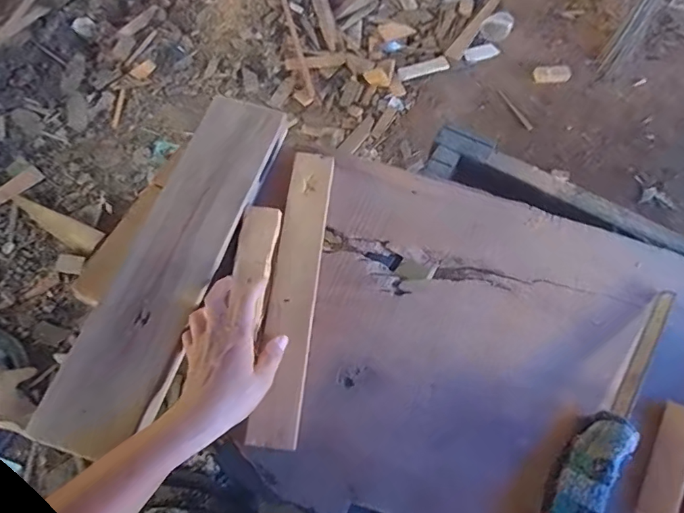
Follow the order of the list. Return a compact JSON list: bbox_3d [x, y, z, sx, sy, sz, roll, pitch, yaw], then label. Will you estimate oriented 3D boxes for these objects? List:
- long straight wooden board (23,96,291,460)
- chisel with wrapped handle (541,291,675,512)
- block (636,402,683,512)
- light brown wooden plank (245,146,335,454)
[{"bbox_3d":[-0.183,-0.007,0.539,0.102,0.028,0.427,15,65,8],"label":"long straight wooden board"},{"bbox_3d":[0.273,0.155,0.485,0.051,0.042,0.329,32,68,15],"label":"chisel with wrapped handle"},{"bbox_3d":[0.320,0.201,0.467,0.034,0.009,0.119,28,67,13],"label":"block"},{"bbox_3d":[-0.052,0.030,0.546,0.053,0.011,0.341,13,63,-11],"label":"light brown wooden plank"}]

